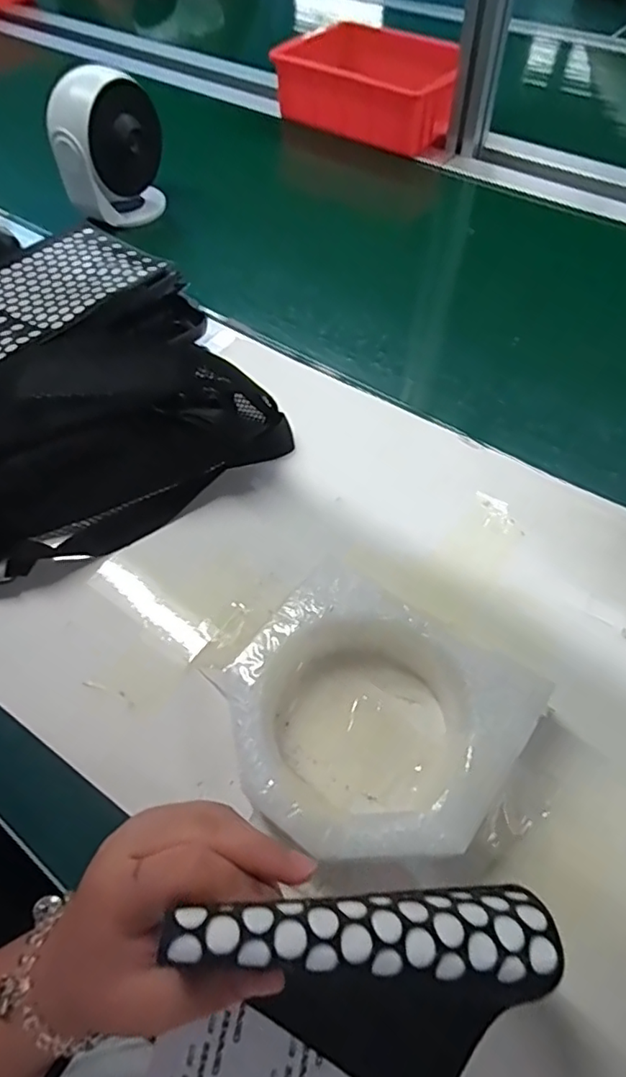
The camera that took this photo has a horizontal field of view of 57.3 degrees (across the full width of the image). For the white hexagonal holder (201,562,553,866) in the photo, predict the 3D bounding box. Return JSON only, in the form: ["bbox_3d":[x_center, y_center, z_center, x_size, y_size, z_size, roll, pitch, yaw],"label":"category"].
[{"bbox_3d":[0.028,0.097,0.310,0.145,0.036,0.133,32,63,21],"label":"white hexagonal holder"}]

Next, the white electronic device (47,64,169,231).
[{"bbox_3d":[-0.218,-0.410,0.608,0.061,0.126,0.103,24,60,18],"label":"white electronic device"}]

